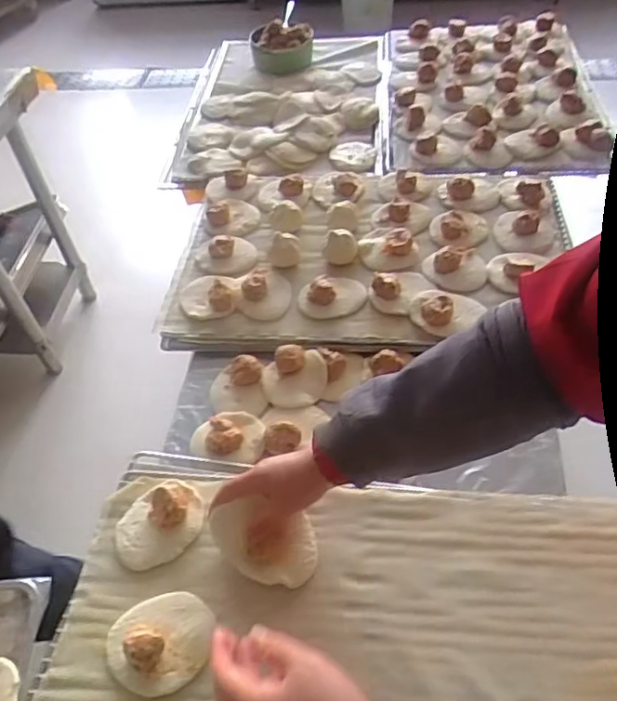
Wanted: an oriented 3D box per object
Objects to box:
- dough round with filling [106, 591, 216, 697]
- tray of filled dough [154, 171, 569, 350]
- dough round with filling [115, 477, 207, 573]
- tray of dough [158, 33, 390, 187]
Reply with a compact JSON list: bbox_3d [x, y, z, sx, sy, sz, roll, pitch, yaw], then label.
[{"bbox_3d":[-0.141,0.269,0.576,0.096,0.038,0.090,-2,49,3],"label":"dough round with filling"},{"bbox_3d":[0.091,-0.169,0.958,0.588,0.049,0.407,-1,49,4],"label":"tray of filled dough"},{"bbox_3d":[-0.164,0.182,0.665,0.104,0.036,0.085,-33,54,-22],"label":"dough round with filling"},{"bbox_3d":[-0.050,-0.522,1.294,0.425,0.050,0.557,1,49,6],"label":"tray of dough"}]

